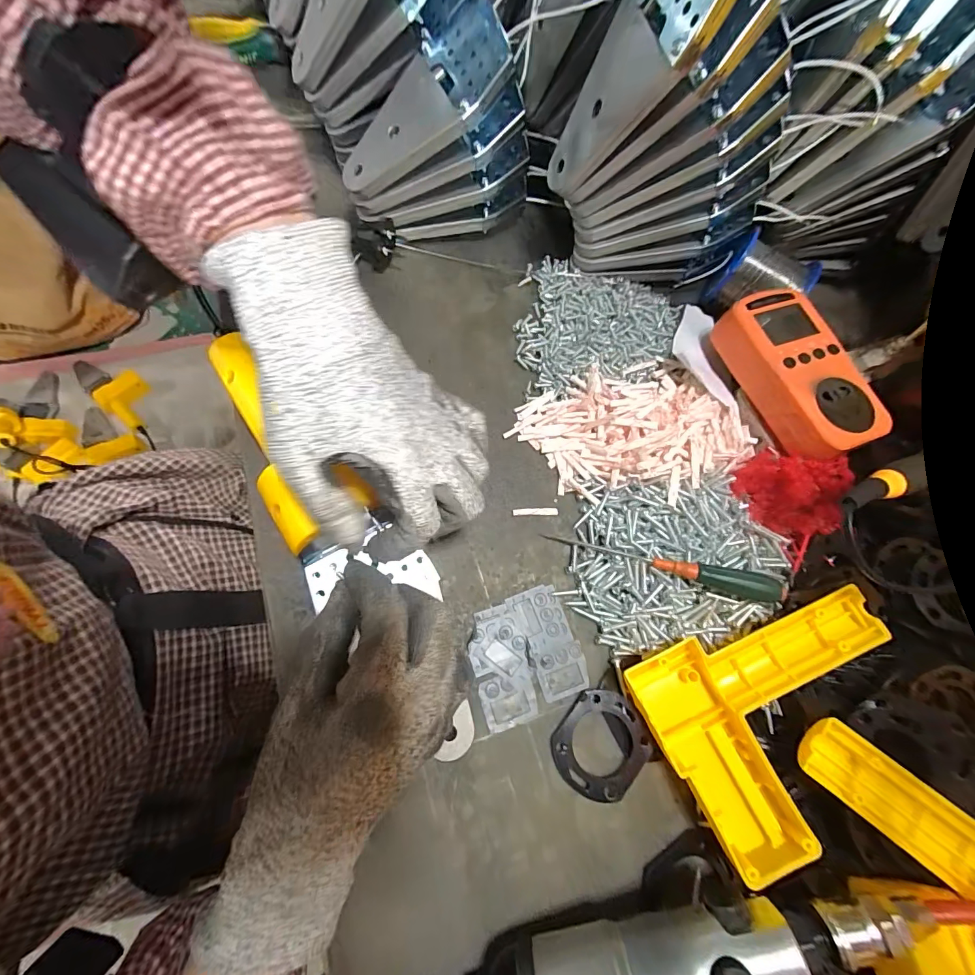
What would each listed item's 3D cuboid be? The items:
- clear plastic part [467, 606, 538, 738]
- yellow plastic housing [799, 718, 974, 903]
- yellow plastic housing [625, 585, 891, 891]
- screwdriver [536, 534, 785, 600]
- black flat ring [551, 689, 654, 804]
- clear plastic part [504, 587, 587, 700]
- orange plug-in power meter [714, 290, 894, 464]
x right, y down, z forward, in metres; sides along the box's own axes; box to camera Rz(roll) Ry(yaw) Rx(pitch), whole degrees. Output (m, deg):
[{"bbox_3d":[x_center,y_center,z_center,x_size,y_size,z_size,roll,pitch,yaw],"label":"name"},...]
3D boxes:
[{"bbox_3d":[0.009,0.113,0.266,0.034,0.006,0.069,-7,74,-10],"label":"clear plastic part"},{"bbox_3d":[0.218,0.169,0.218,0.101,0.018,0.034,41,72,6],"label":"yellow plastic housing"},{"bbox_3d":[0.171,0.132,0.244,0.142,0.030,0.113,-23,77,-14],"label":"yellow plastic housing"},{"bbox_3d":[0.113,0.051,0.279,0.145,0.014,0.016,12,72,17],"label":"screwdriver"},{"bbox_3d":[0.069,0.156,0.254,0.052,0.006,0.059,38,72,5],"label":"black flat ring"},{"bbox_3d":[0.041,0.100,0.275,0.033,0.009,0.068,-21,73,-7],"label":"clear plastic part"},{"bbox_3d":[0.219,-0.082,0.306,0.071,0.037,0.127,-21,77,-13],"label":"orange plug-in power meter"}]

